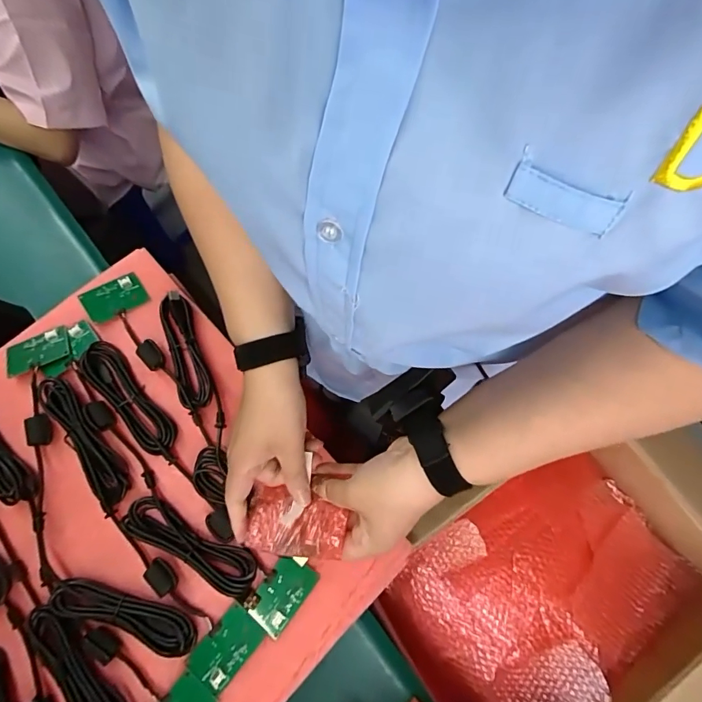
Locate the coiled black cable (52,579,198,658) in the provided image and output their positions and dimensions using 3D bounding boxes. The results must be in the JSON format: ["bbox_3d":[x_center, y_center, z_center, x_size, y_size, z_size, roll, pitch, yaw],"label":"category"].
[{"bbox_3d":[-0.220,0.253,0.403,0.145,0.021,0.031,17,74,4],"label":"coiled black cable"}]

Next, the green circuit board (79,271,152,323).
[{"bbox_3d":[-0.290,-0.067,0.511,0.068,0.006,0.043,-31,77,-10],"label":"green circuit board"}]

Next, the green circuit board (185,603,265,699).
[{"bbox_3d":[-0.122,0.290,0.410,0.043,0.008,0.068,38,76,9],"label":"green circuit board"}]

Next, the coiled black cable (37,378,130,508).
[{"bbox_3d":[-0.290,0.094,0.453,0.035,0.016,0.156,-36,78,-11],"label":"coiled black cable"}]

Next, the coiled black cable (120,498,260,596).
[{"bbox_3d":[-0.164,0.198,0.429,0.146,0.014,0.038,28,75,7],"label":"coiled black cable"}]

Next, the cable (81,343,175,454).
[{"bbox_3d":[-0.252,0.051,0.471,0.040,0.018,0.152,-38,78,-11],"label":"cable"}]

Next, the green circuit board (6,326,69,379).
[{"bbox_3d":[-0.366,0.000,0.488,0.068,0.007,0.041,-22,75,-8],"label":"green circuit board"}]

